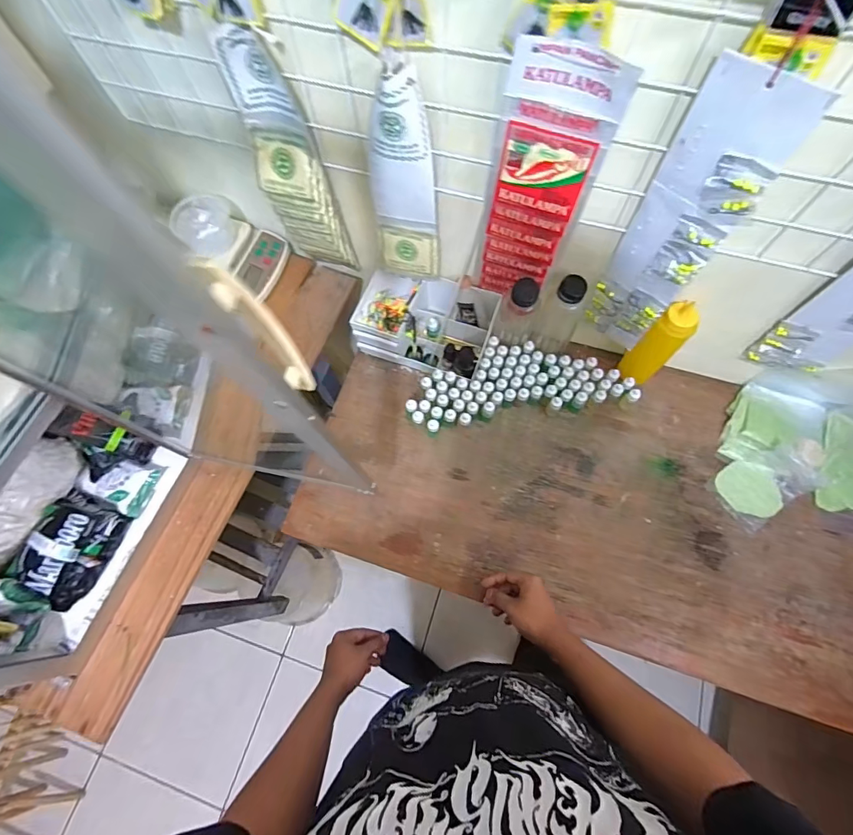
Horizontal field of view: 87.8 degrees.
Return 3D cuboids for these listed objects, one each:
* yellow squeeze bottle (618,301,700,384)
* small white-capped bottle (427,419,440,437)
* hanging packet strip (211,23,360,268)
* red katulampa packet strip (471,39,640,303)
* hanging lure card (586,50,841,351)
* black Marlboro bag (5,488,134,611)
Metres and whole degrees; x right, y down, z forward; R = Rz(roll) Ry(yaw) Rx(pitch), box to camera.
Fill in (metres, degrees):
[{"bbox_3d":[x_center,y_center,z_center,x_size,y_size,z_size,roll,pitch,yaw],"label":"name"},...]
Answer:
[{"bbox_3d":[0.371,-0.112,0.721,0.047,0.190,0.052,-22,70,-6],"label":"yellow squeeze bottle"},{"bbox_3d":[0.012,0.022,0.776,0.020,0.050,0.021,-1,70,2],"label":"small white-capped bottle"},{"bbox_3d":[-0.187,-0.343,0.630,0.093,0.331,0.053,17,71,8],"label":"hanging packet strip"},{"bbox_3d":[0.136,-0.265,0.560,0.123,0.354,0.024,14,71,7],"label":"red katulampa packet strip"},{"bbox_3d":[0.290,-0.206,0.538,0.098,0.387,0.023,33,74,13],"label":"hanging lure card"},{"bbox_3d":[-0.479,0.172,0.589,0.085,0.066,0.130,20,72,9],"label":"black Marlboro bag"}]

